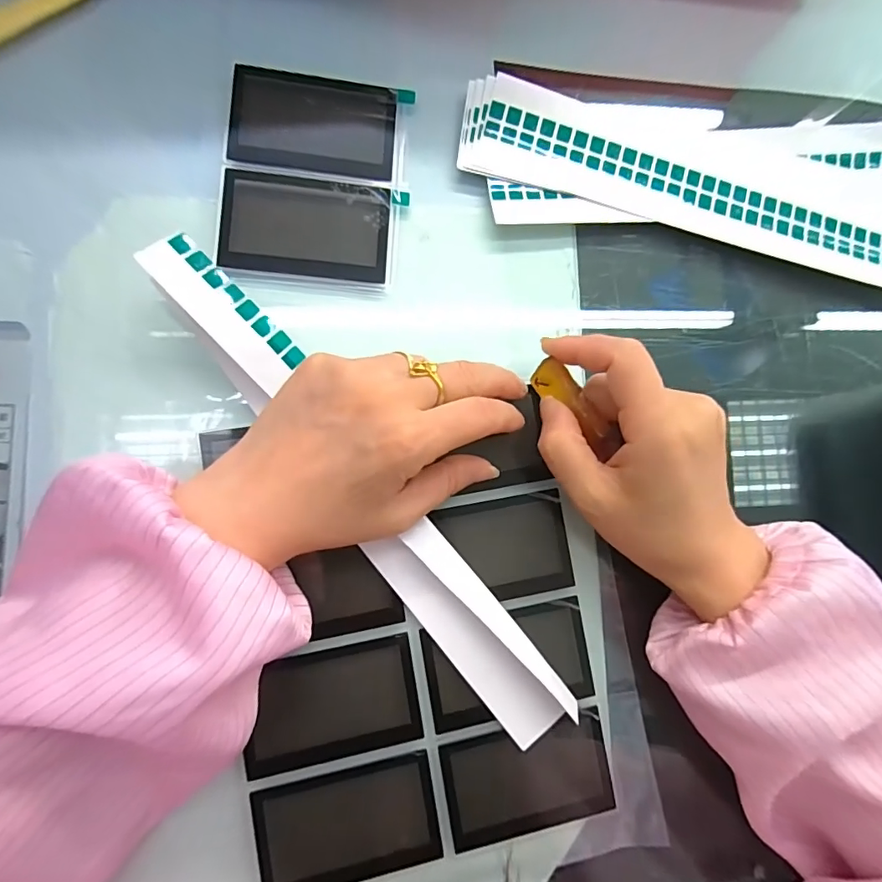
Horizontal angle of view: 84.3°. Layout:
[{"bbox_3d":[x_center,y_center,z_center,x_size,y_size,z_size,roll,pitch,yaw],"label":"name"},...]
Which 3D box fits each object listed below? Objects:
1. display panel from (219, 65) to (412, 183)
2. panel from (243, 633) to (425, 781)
[{"bbox_3d":[-0.066,-0.170,0.263,0.091,0.004,0.055,4,86,-7],"label":"display panel"},{"bbox_3d":[-0.052,0.128,0.239,0.080,0.006,0.053,-8,87,-8],"label":"panel"}]

